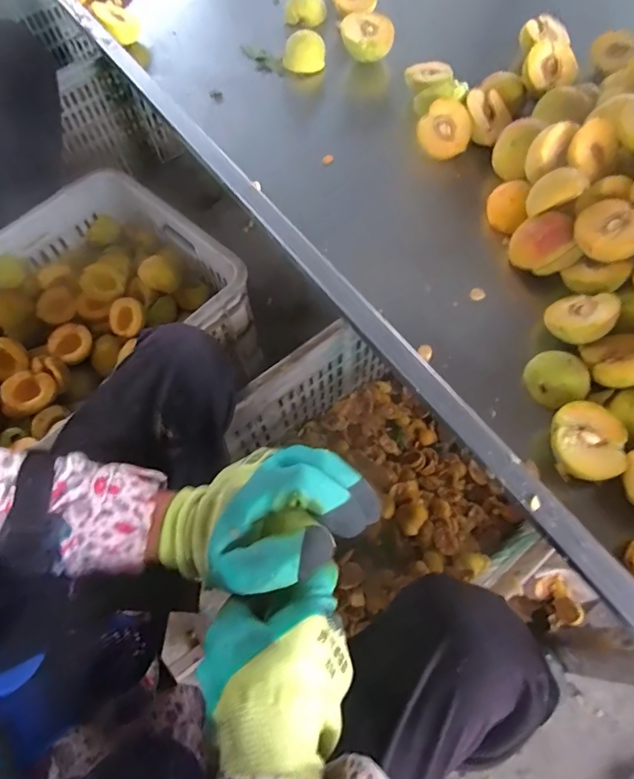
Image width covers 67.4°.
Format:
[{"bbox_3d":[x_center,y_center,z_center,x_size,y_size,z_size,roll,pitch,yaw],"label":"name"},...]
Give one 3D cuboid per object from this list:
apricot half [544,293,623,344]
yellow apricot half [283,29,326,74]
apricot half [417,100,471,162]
[{"bbox_3d":[0.242,-0.066,0.434,0.057,0.020,0.059,-9,33,30],"label":"apricot half"},{"bbox_3d":[-0.017,-0.465,0.653,0.054,0.030,0.051,4,65,4],"label":"yellow apricot half"},{"bbox_3d":[0.150,-0.307,0.564,0.060,0.059,0.029,11,21,4],"label":"apricot half"}]

